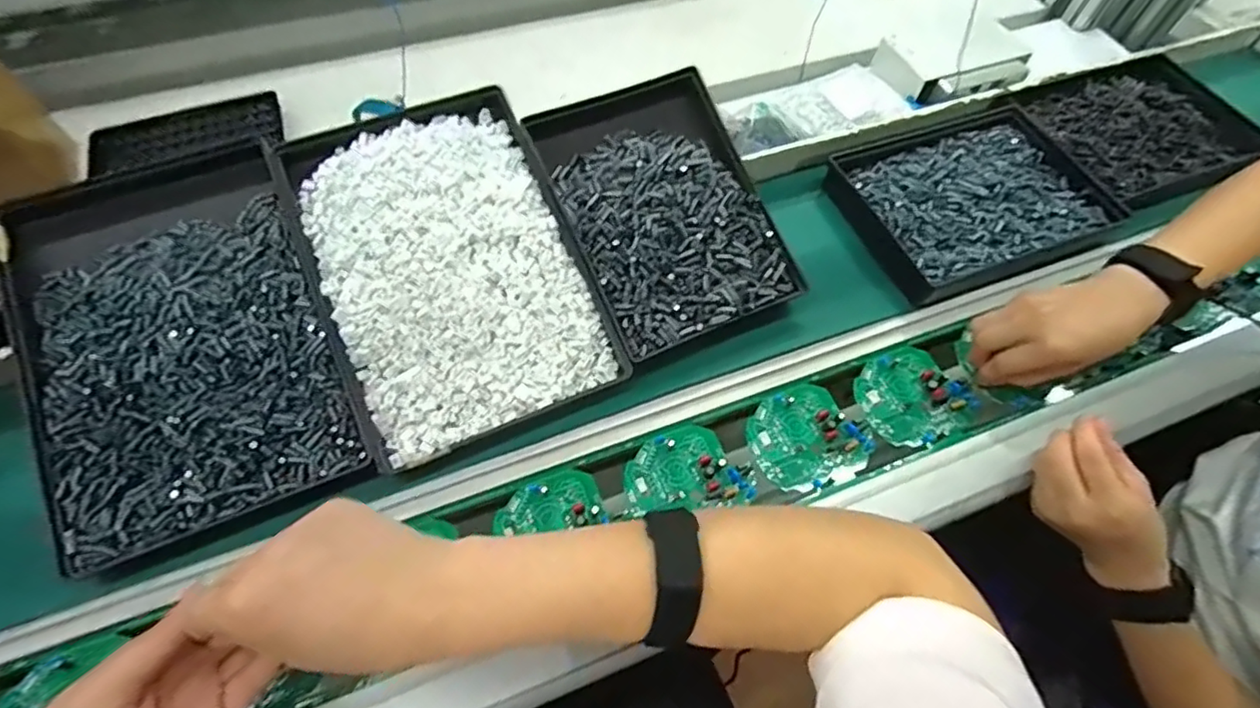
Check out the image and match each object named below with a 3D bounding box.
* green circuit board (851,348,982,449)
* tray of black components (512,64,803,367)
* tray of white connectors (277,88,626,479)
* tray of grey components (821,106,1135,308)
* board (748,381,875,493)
[{"bbox_3d":[0.237,0.034,0.498,0.090,0.012,0.082,-24,64,-15],"label":"green circuit board"},{"bbox_3d":[0.028,-0.124,0.508,0.166,0.043,0.234,-24,78,-13],"label":"tray of black components"},{"bbox_3d":[-0.141,-0.074,0.468,0.192,0.031,0.284,-21,81,-14],"label":"tray of white connectors"},{"bbox_3d":[0.333,-0.147,0.574,0.239,0.035,0.173,-16,63,-11],"label":"tray of grey components"},{"bbox_3d":[0.140,0.067,0.477,0.087,0.012,0.083,-25,65,-16],"label":"board"}]

